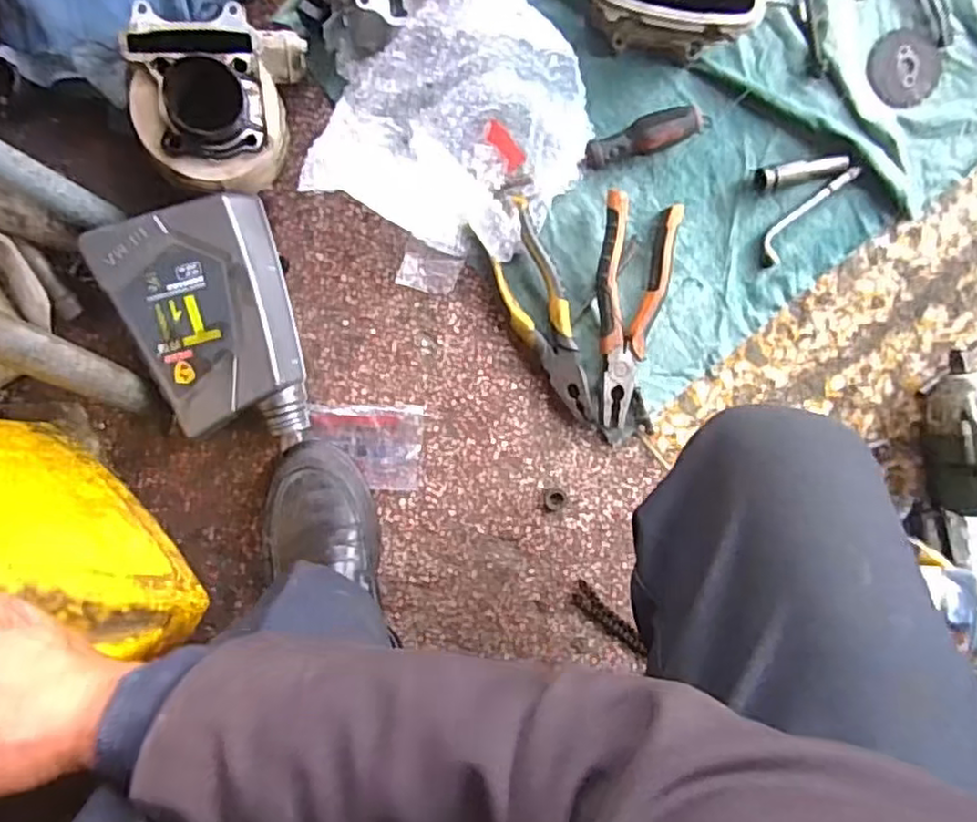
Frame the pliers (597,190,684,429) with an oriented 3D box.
[{"bbox_3d":[0.115,-0.084,0.579,0.064,0.027,0.191,11,96,-4],"label":"pliers"}]

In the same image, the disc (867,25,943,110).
[{"bbox_3d":[0.360,-0.296,0.582,0.063,0.005,0.064,0,97,-3],"label":"disc"}]

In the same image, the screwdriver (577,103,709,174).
[{"bbox_3d":[0.135,-0.232,0.569,0.117,0.029,0.029,-22,97,0],"label":"screwdriver"}]

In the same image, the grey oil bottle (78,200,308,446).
[{"bbox_3d":[-0.224,-0.066,0.554,0.134,0.060,0.195,-16,96,1],"label":"grey oil bottle"}]

